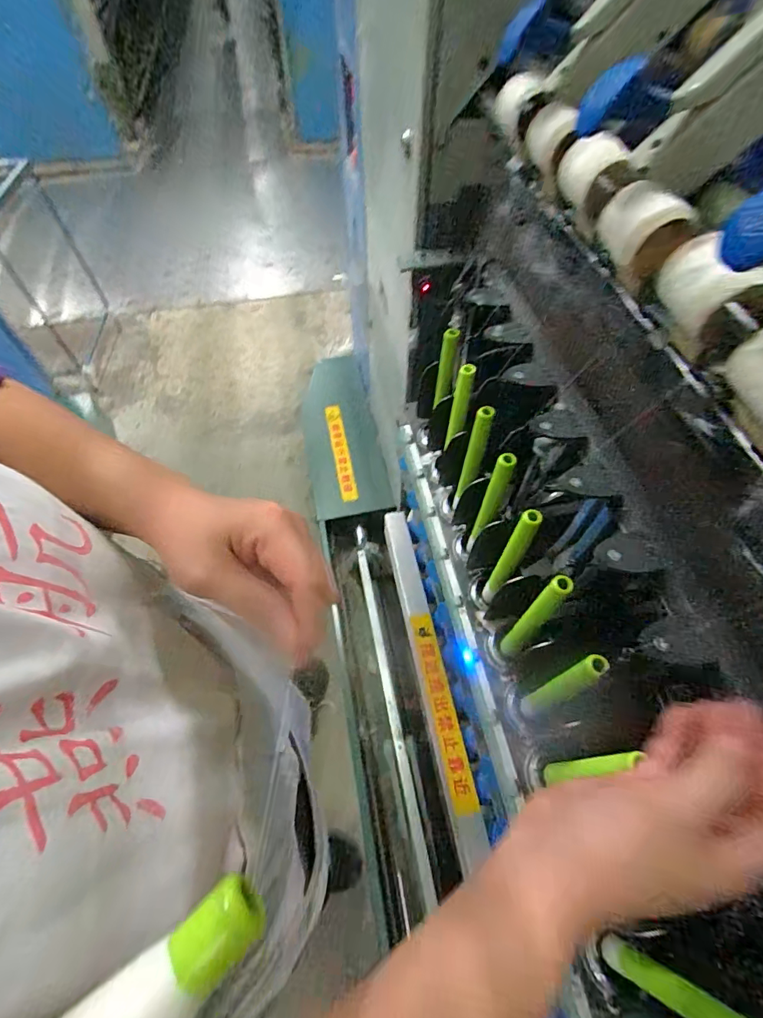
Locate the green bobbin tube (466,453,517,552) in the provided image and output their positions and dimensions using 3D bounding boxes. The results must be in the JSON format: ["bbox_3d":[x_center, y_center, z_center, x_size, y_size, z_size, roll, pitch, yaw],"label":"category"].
[{"bbox_3d":[0.127,-0.002,0.533,0.020,0.168,0.024,22,60,13],"label":"green bobbin tube"}]

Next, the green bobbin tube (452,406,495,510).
[{"bbox_3d":[0.113,-0.060,0.572,0.022,0.179,0.016,-4,58,-2],"label":"green bobbin tube"}]

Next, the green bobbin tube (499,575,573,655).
[{"bbox_3d":[0.155,0.116,0.471,0.018,0.191,0.019,-40,66,-22],"label":"green bobbin tube"}]

